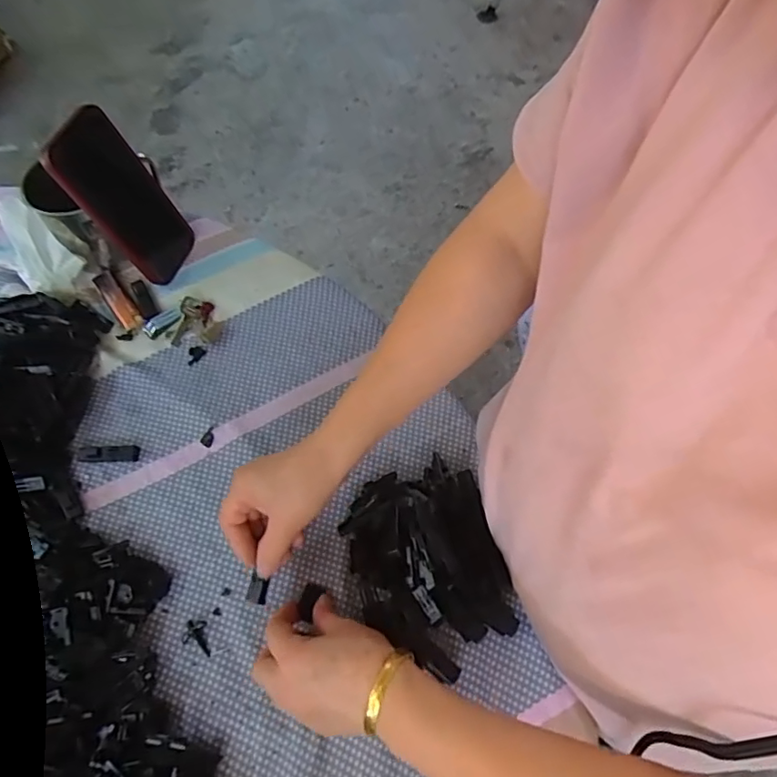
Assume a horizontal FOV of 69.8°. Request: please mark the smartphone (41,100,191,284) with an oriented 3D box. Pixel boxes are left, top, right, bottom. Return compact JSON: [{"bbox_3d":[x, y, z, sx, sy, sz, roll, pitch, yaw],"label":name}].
[{"bbox_3d":[-0.247,-0.179,0.528,0.017,0.158,0.072,21,67,29],"label":"smartphone"}]

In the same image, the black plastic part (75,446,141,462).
[{"bbox_3d":[-0.248,0.057,0.489,0.055,0.006,0.013,-1,63,-2],"label":"black plastic part"}]

